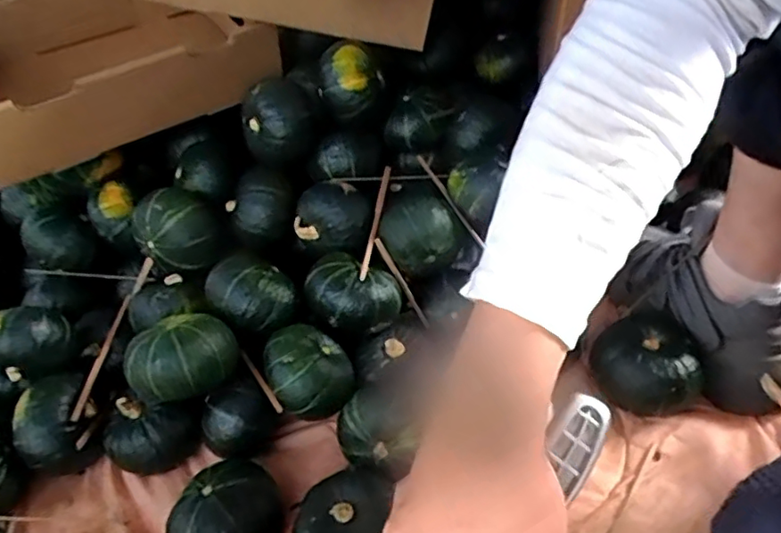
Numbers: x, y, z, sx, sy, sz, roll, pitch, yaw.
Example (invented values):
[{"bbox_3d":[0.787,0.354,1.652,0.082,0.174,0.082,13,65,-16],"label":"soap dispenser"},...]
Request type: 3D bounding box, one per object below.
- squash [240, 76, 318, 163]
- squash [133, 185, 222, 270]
[{"bbox_3d":[-0.124,-0.162,0.640,0.075,0.072,0.074,-21,44,-15],"label":"squash"},{"bbox_3d":[-0.232,-0.043,0.632,0.072,0.070,0.082,-35,49,-28],"label":"squash"}]

